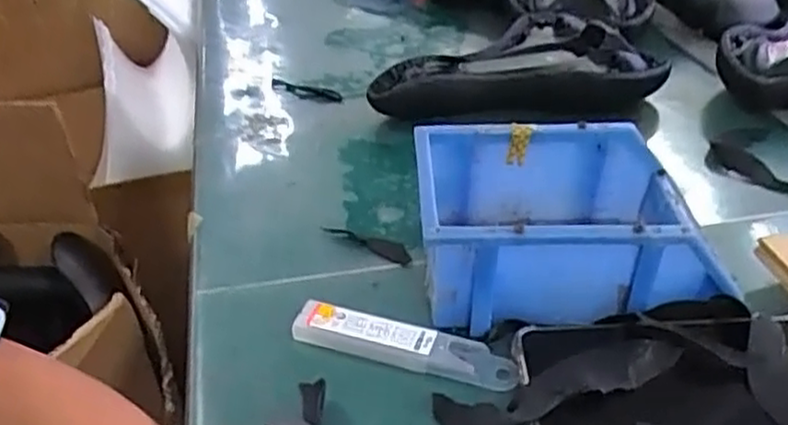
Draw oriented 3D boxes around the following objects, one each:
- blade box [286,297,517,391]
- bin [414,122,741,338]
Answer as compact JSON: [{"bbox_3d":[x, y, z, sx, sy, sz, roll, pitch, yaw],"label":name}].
[{"bbox_3d":[0.006,0.074,0.413,0.125,0.016,0.025,9,38,16],"label":"blade box"},{"bbox_3d":[0.102,0.006,0.448,0.170,0.074,0.116,-2,36,0],"label":"bin"}]

